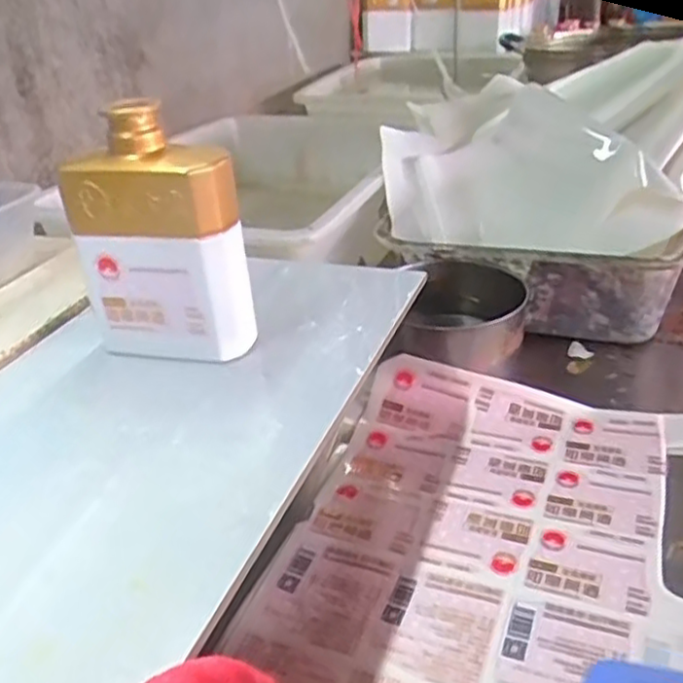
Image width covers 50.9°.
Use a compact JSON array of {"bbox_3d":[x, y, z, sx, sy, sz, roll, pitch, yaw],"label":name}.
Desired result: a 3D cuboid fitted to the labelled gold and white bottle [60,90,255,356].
[{"bbox_3d":[-0.118,-0.067,0.476,0.112,0.155,0.047,8,31,15],"label":"labelled gold and white bottle"}]

